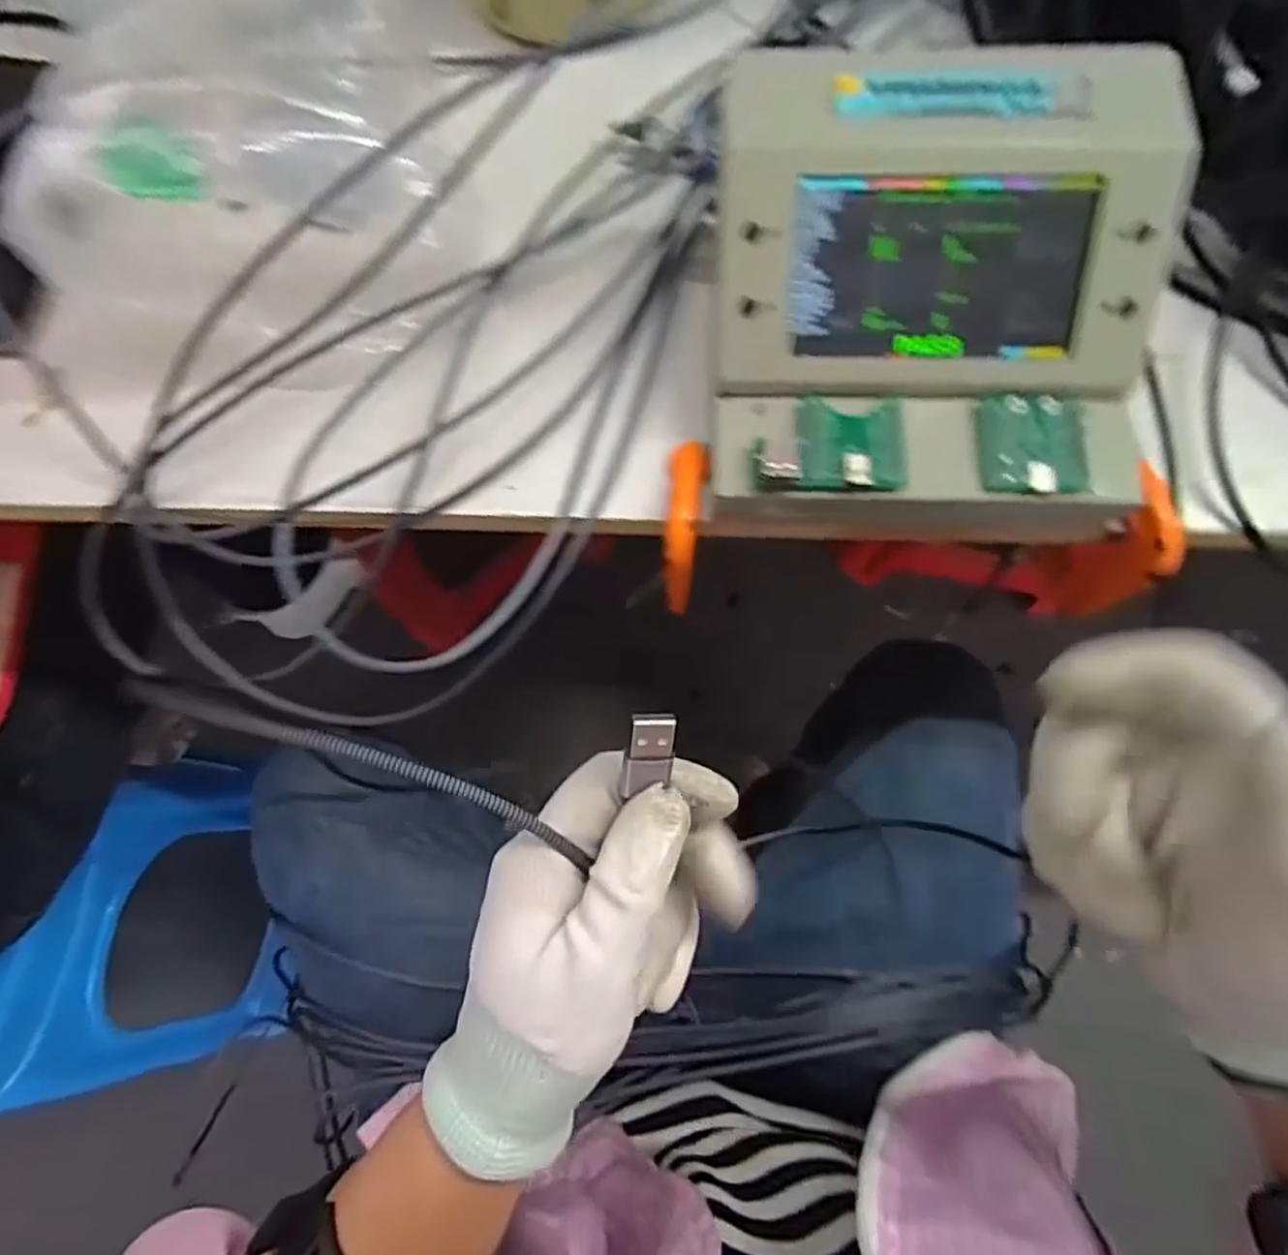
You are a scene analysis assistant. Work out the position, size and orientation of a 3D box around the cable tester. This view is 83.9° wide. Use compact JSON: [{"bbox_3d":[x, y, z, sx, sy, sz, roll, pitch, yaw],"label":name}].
[{"bbox_3d":[0.114,-0.128,0.281,0.169,0.074,0.163,1,75,2],"label":"cable tester"}]

